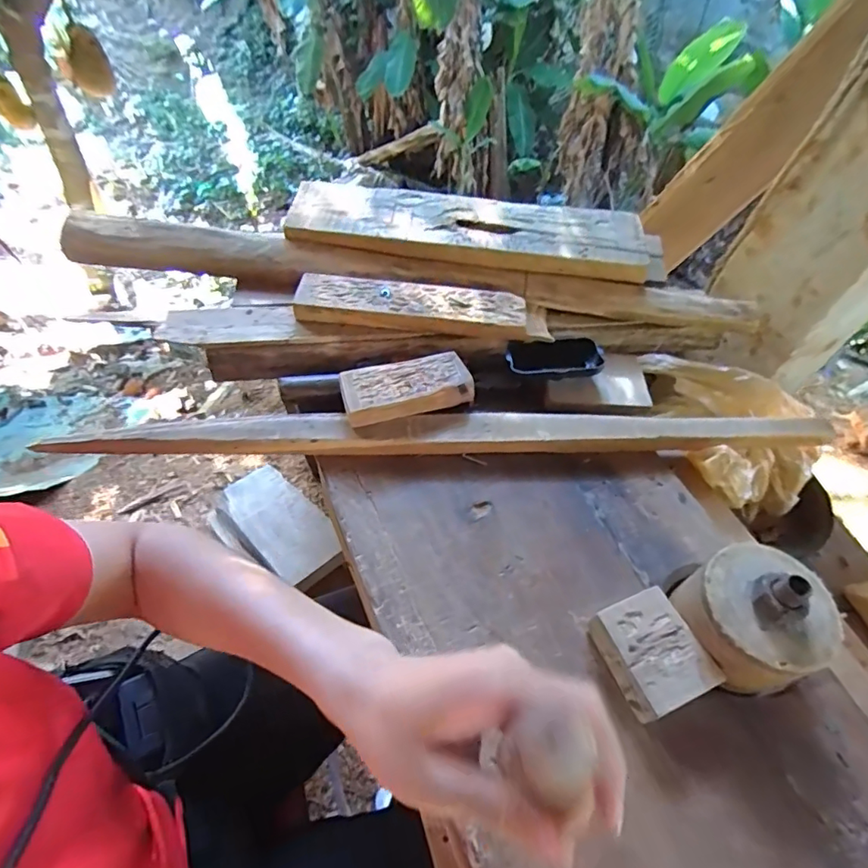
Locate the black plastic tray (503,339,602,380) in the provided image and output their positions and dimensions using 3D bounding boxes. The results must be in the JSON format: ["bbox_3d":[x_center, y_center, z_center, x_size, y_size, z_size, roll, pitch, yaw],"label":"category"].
[{"bbox_3d":[0.141,-0.092,0.599,0.115,0.017,0.057,-5,55,-7],"label":"black plastic tray"}]

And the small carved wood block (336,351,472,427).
[{"bbox_3d":[-0.031,-0.050,0.561,0.136,0.026,0.062,-14,57,-13],"label":"small carved wood block"}]

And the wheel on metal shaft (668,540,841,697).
[{"bbox_3d":[0.260,0.145,0.412,0.103,0.091,0.103,1,55,-2],"label":"wheel on metal shaft"}]

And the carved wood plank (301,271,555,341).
[{"bbox_3d":[-0.012,-0.151,0.616,0.295,0.024,0.061,5,55,0],"label":"carved wood plank"}]

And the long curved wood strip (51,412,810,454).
[{"bbox_3d":[0.020,-0.004,0.551,0.798,0.024,0.039,0,55,-3],"label":"long curved wood strip"}]

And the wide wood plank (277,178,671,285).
[{"bbox_3d":[0.062,-0.265,0.665,0.480,0.032,0.116,6,55,1],"label":"wide wood plank"}]

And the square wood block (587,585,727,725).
[{"bbox_3d":[0.178,0.178,0.422,0.070,0.028,0.083,-21,59,-17],"label":"square wood block"}]

